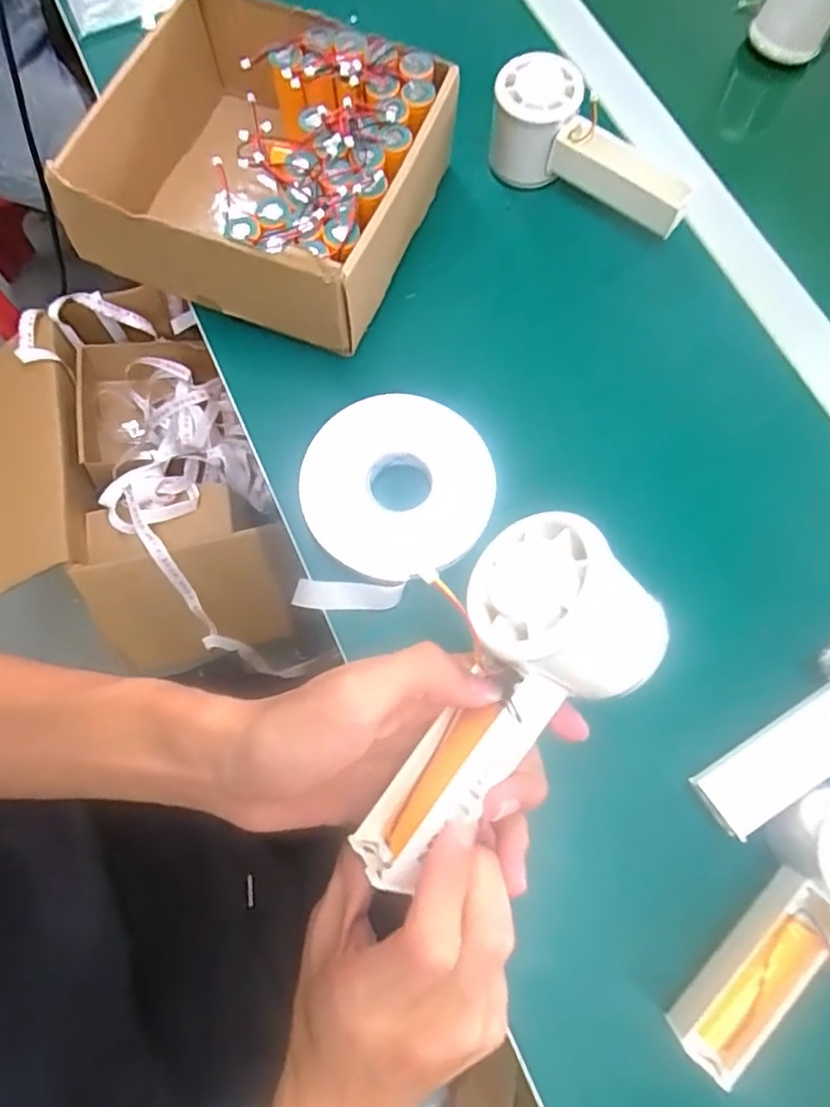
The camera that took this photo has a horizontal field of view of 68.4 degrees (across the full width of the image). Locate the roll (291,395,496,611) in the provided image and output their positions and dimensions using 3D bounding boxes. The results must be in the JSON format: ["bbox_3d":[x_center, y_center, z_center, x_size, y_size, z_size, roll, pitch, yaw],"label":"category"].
[{"bbox_3d":[-0.012,-0.031,0.371,0.110,0.023,0.131,5,74,1],"label":"roll"}]

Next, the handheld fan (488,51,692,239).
[{"bbox_3d":[0.122,-0.275,0.420,0.150,0.060,0.054,32,76,8],"label":"handheld fan"}]

